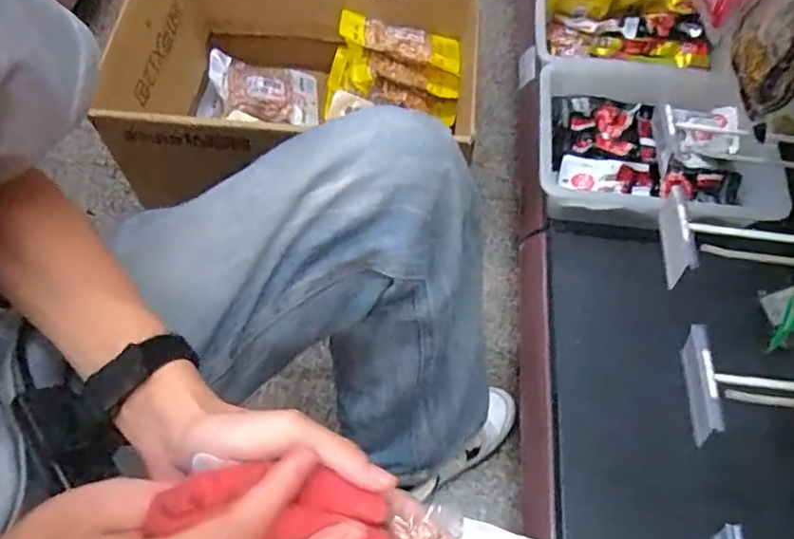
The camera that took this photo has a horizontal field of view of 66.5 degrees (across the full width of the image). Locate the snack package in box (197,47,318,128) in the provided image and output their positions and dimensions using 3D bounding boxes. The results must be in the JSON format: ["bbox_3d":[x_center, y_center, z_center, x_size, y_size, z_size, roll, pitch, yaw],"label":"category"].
[{"bbox_3d":[-0.242,-0.316,1.083,0.205,0.041,0.134,3,65,-23],"label":"snack package in box"}]

